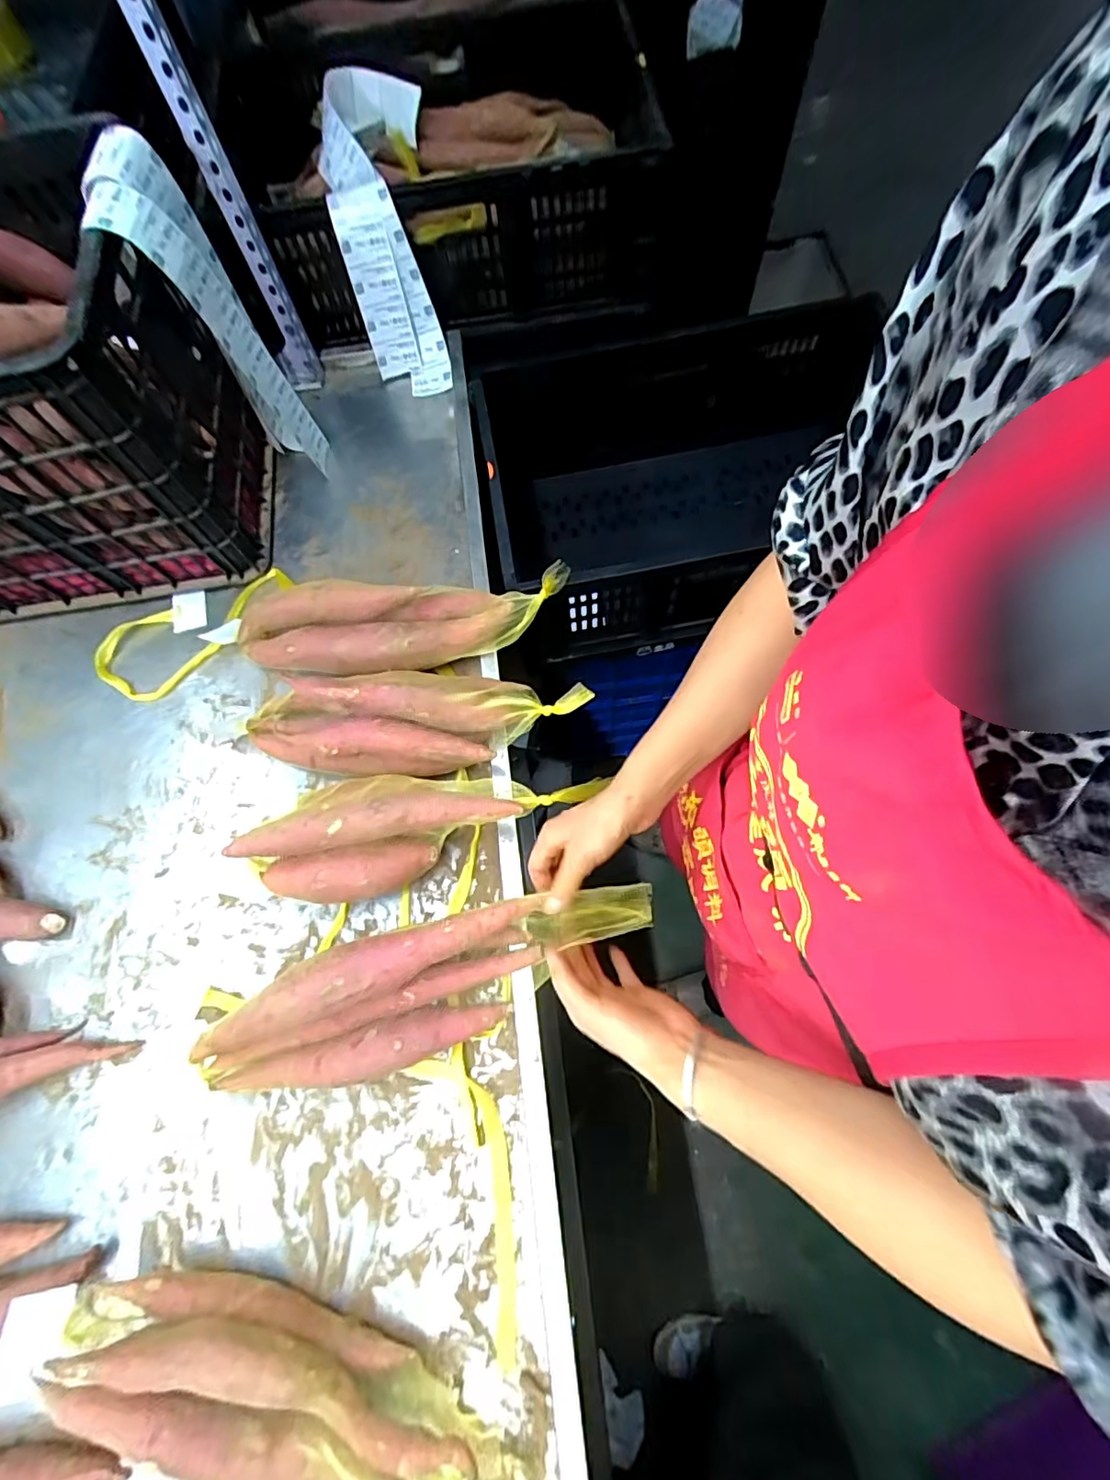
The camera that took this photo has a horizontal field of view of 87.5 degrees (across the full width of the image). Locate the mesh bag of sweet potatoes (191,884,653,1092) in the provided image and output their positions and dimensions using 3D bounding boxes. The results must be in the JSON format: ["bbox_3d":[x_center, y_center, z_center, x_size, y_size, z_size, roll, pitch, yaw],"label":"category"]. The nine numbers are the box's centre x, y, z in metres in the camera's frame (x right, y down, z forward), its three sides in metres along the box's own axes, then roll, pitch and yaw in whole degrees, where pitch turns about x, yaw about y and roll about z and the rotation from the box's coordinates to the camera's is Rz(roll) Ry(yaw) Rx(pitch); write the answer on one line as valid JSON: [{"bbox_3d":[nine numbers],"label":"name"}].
[{"bbox_3d":[-0.120,0.221,0.517,0.396,0.083,0.108,-21,69,-3],"label":"mesh bag of sweet potatoes"}]

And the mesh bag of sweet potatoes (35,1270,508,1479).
[{"bbox_3d":[-0.210,0.494,0.431,0.359,0.067,0.109,19,70,9],"label":"mesh bag of sweet potatoes"}]

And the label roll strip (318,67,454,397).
[{"bbox_3d":[-0.221,-0.668,0.771,0.134,0.126,0.353,-12,92,-3],"label":"label roll strip"}]

